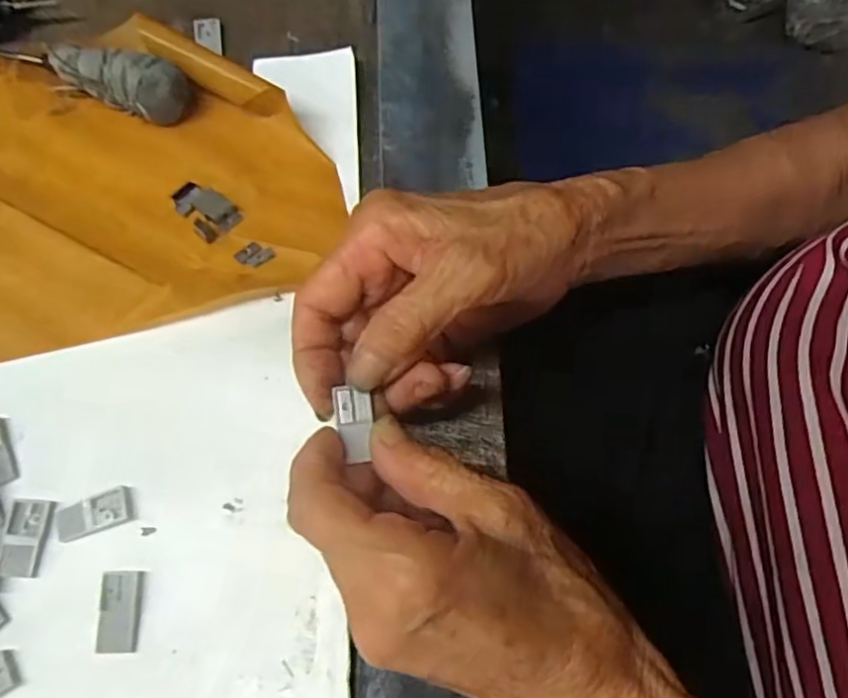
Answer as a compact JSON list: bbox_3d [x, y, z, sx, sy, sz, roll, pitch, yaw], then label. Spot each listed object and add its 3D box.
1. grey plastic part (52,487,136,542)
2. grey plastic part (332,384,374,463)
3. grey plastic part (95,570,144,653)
[{"bbox_3d":[-0.127,0.063,0.243,0.030,0.004,0.014,-19,69,-8],"label":"grey plastic part"},{"bbox_3d":[-0.025,0.025,0.223,0.013,0.004,0.025,-4,67,-3],"label":"grey plastic part"},{"bbox_3d":[-0.110,0.095,0.232,0.013,0.004,0.027,-1,68,-1],"label":"grey plastic part"}]

